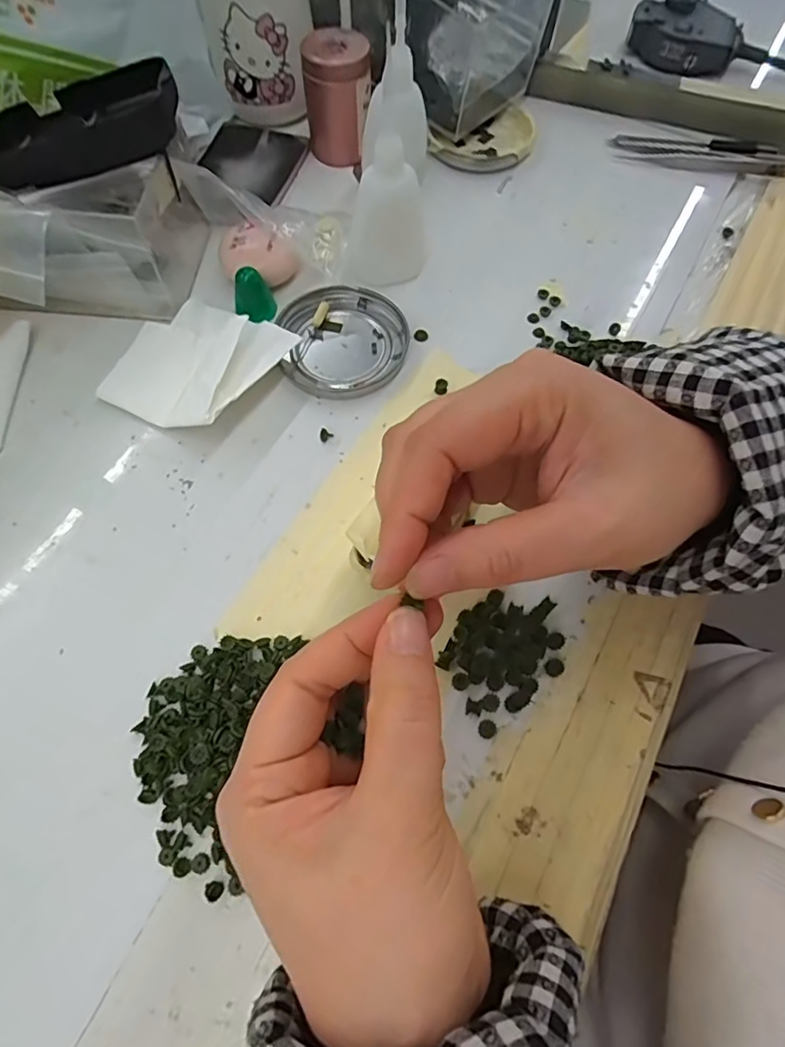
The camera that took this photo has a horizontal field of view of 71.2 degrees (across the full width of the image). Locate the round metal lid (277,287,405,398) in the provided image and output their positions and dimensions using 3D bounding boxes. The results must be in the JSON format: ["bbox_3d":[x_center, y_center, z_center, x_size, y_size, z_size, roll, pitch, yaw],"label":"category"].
[{"bbox_3d":[-0.028,-0.109,0.327,0.073,0.009,0.074,1,66,-2],"label":"round metal lid"}]

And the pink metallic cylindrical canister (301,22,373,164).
[{"bbox_3d":[-0.038,-0.291,0.379,0.043,0.069,0.036,-2,66,-3],"label":"pink metallic cylindrical canister"}]

